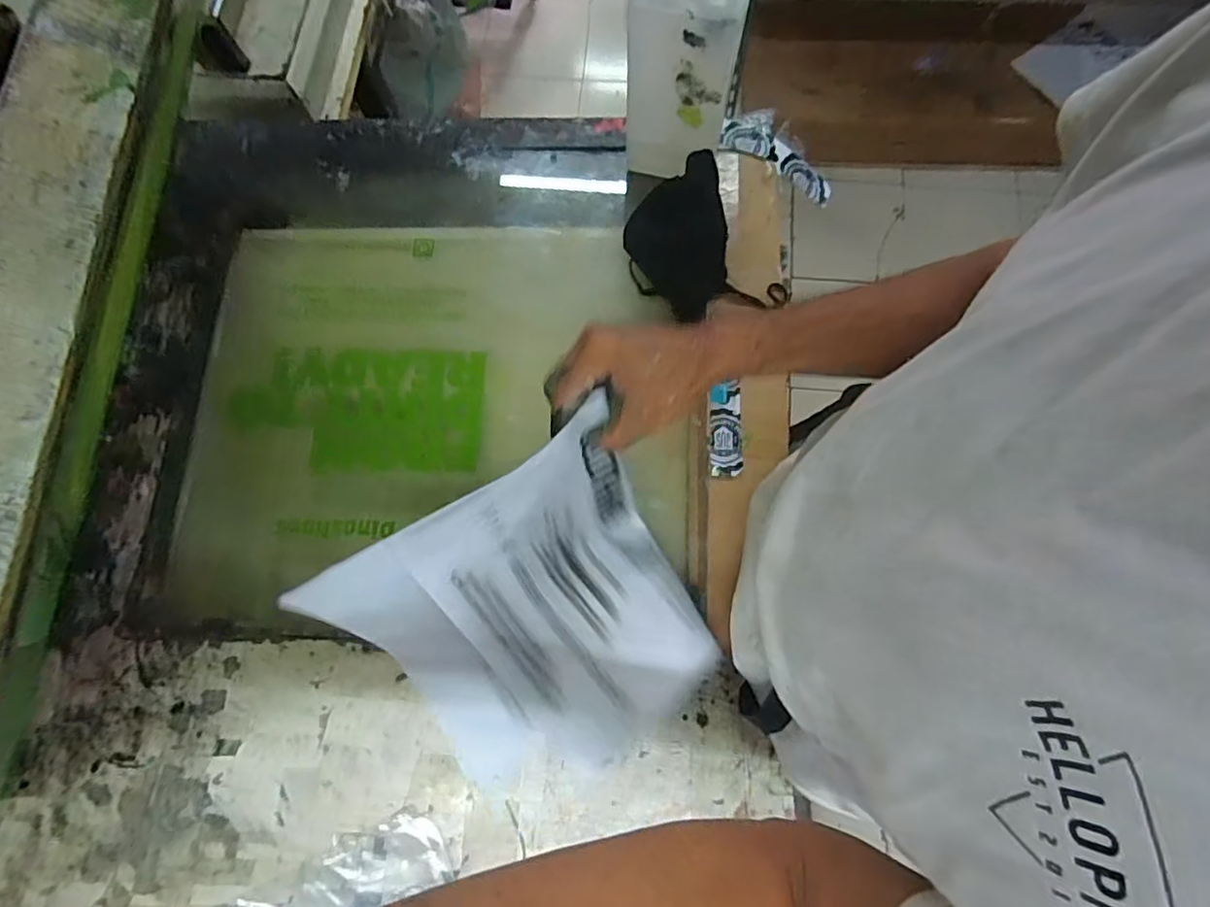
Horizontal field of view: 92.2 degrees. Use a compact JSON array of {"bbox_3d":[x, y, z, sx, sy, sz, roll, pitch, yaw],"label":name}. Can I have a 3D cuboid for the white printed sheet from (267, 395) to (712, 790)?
[{"bbox_3d":[-0.046,0.138,0.438,0.239,0.179,0.211,-33,78,-7],"label":"white printed sheet"}]

